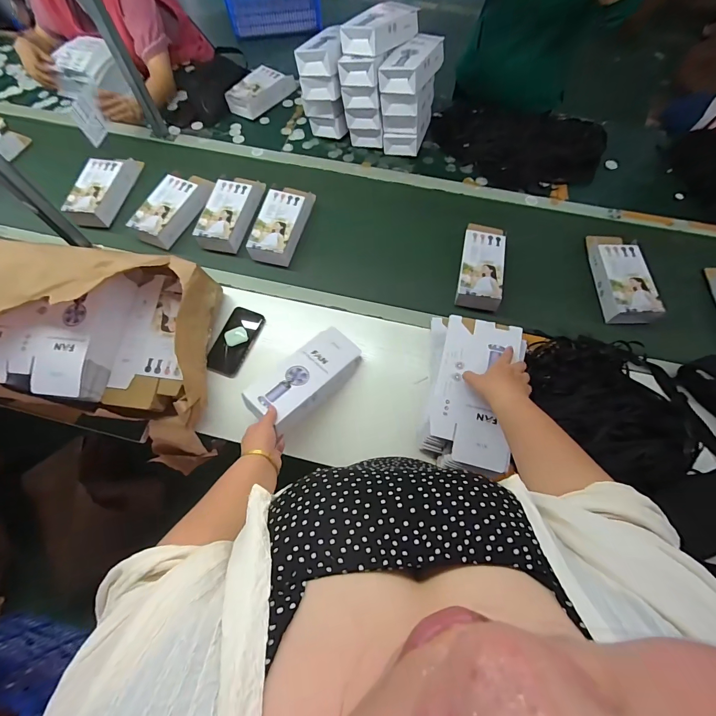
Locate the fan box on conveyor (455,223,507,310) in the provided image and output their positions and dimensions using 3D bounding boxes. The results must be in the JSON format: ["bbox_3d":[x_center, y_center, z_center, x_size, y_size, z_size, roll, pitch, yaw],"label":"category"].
[{"bbox_3d":[0.299,-0.220,0.833,0.097,0.043,0.216,10,68,7],"label":"fan box on conveyor"}]

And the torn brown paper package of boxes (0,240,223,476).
[{"bbox_3d":[-0.596,-0.037,0.757,0.592,0.296,0.375,13,69,8],"label":"torn brown paper package of boxes"}]

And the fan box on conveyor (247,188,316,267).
[{"bbox_3d":[-0.195,-0.356,0.895,0.106,0.055,0.239,15,69,9],"label":"fan box on conveyor"}]

